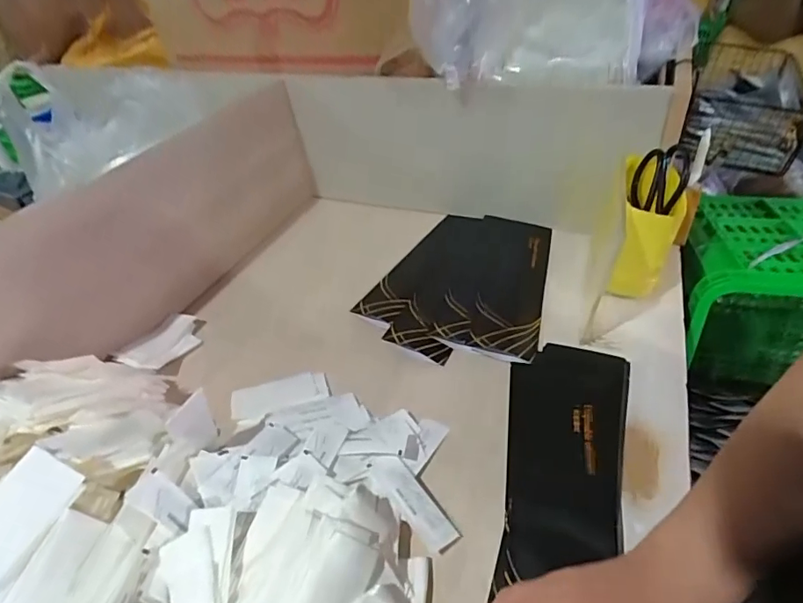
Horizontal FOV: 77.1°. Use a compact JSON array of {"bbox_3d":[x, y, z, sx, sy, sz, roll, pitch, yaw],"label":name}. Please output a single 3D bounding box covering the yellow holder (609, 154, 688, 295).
[{"bbox_3d":[0.289,-0.083,0.605,0.059,0.130,0.137,8,42,17],"label":"yellow holder"}]

